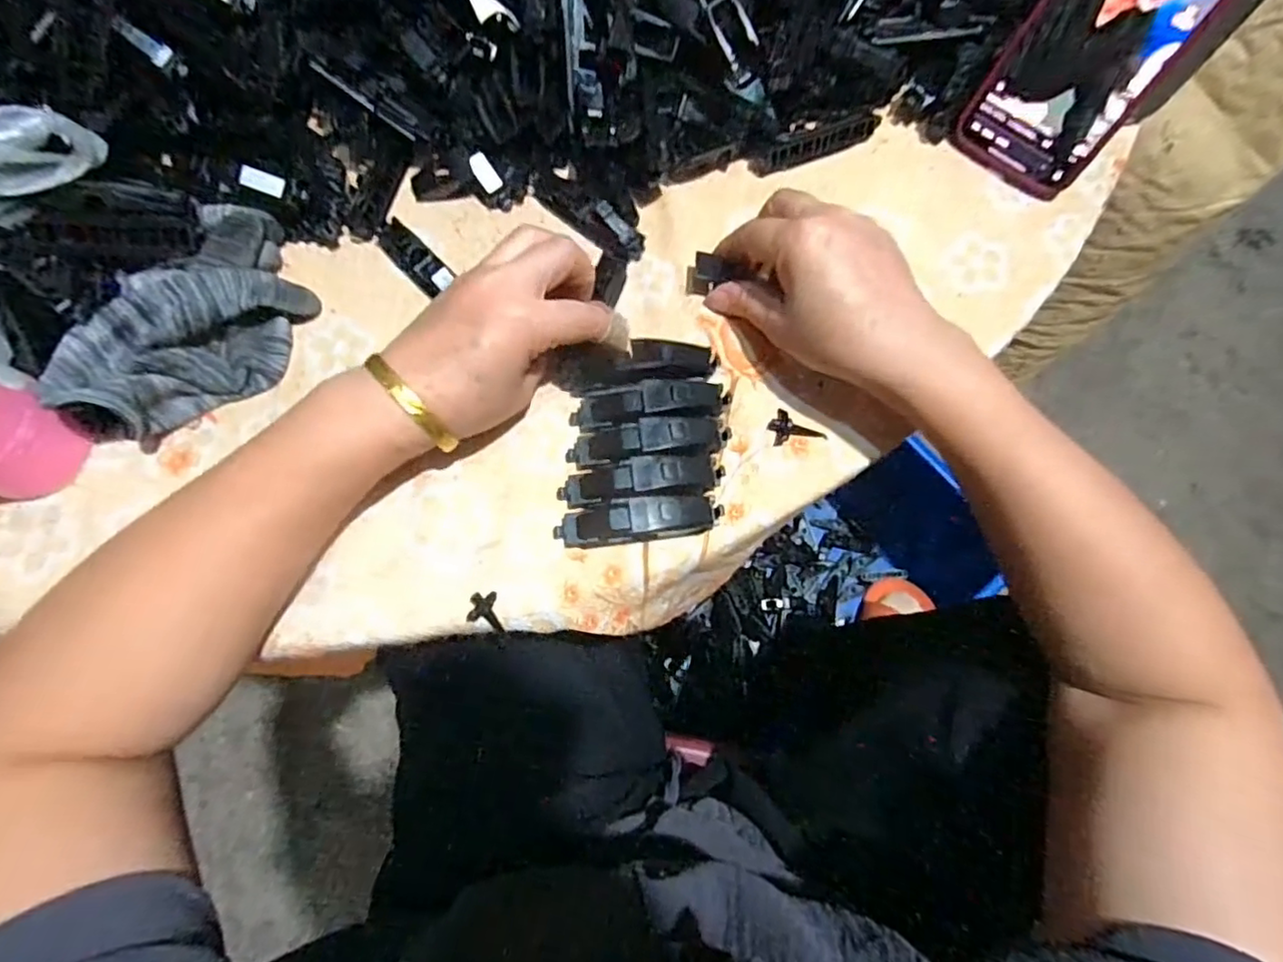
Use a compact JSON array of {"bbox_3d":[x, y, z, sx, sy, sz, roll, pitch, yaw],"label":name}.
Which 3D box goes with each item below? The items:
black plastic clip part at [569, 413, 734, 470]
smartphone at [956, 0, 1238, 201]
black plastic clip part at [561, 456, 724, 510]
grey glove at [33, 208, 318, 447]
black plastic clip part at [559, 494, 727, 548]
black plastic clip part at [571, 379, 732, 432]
[{"bbox_3d":[0.004,-0.020,0.319,0.082,0.023,0.019,-8,74,-3],"label":"black plastic clip part"},{"bbox_3d":[0.252,-0.245,0.331,0.081,0.165,0.006,40,44,12],"label":"smartphone"},{"bbox_3d":[0.000,0.000,0.312,0.082,0.022,0.021,-9,74,-3],"label":"black plastic clip part"},{"bbox_3d":[-0.226,-0.083,0.318,0.075,0.044,0.140,19,75,5],"label":"grey glove"},{"bbox_3d":[-0.001,0.020,0.305,0.081,0.022,0.018,-7,74,-3],"label":"black plastic clip part"},{"bbox_3d":[0.005,-0.039,0.322,0.082,0.021,0.020,-8,74,-3],"label":"black plastic clip part"}]

